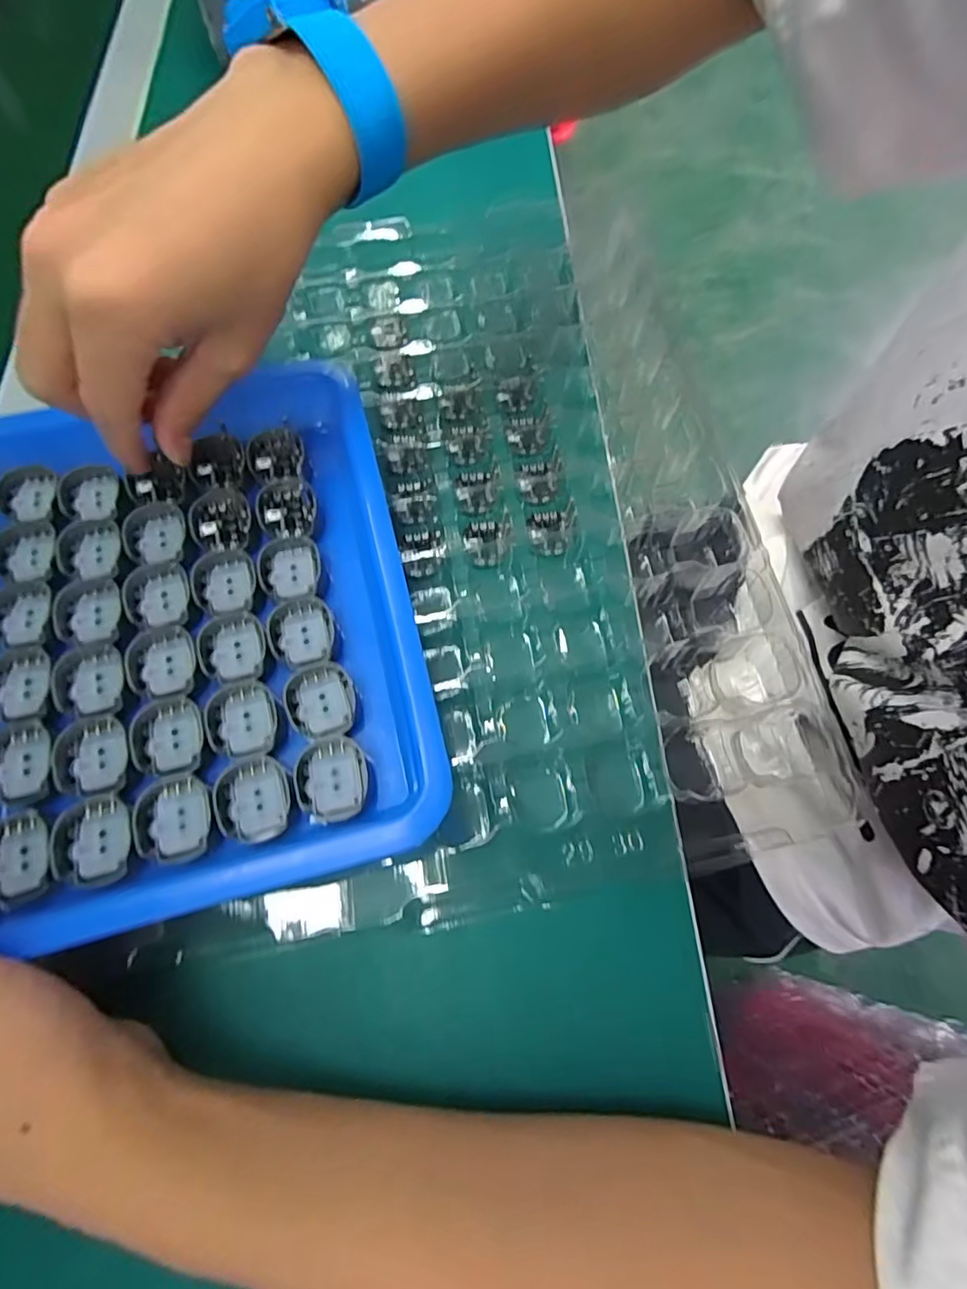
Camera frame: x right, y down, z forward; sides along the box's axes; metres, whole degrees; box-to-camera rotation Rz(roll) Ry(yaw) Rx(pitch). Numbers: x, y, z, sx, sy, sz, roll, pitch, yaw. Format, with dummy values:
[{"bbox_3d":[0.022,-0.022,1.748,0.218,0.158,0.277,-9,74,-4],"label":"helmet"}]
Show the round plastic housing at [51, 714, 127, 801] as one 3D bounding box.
[{"bbox_3d":[-0.141,0.039,0.199,0.023,0.008,0.029,-12,69,-2],"label":"round plastic housing"}]

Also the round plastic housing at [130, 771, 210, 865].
[{"bbox_3d":[-0.107,0.060,0.191,0.024,0.007,0.028,-7,69,0],"label":"round plastic housing"}]

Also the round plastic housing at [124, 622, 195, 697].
[{"bbox_3d":[-0.123,0.006,0.212,0.022,0.007,0.030,-16,69,-3],"label":"round plastic housing"}]

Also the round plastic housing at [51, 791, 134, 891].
[{"bbox_3d":[-0.132,0.066,0.187,0.023,0.005,0.029,-9,69,-1],"label":"round plastic housing"}]

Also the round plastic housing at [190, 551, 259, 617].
[{"bbox_3d":[-0.106,-0.025,0.227,0.024,0.007,0.029,-13,69,-2],"label":"round plastic housing"}]

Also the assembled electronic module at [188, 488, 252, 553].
[{"bbox_3d":[-0.112,-0.054,0.236,0.024,0.006,0.031,-12,69,-2],"label":"assembled electronic module"}]

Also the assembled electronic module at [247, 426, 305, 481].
[{"bbox_3d":[-0.093,-0.085,0.250,0.025,0.004,0.029,-22,70,-6],"label":"assembled electronic module"}]

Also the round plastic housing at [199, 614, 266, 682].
[{"bbox_3d":[-0.098,0.000,0.215,0.024,0.007,0.028,-8,69,0],"label":"round plastic housing"}]

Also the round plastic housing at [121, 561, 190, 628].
[{"bbox_3d":[-0.132,-0.020,0.224,0.023,0.005,0.029,-18,69,-4],"label":"round plastic housing"}]

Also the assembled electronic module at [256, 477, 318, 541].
[{"bbox_3d":[-0.085,-0.059,0.239,0.024,0.004,0.030,-19,69,-4],"label":"assembled electronic module"}]

